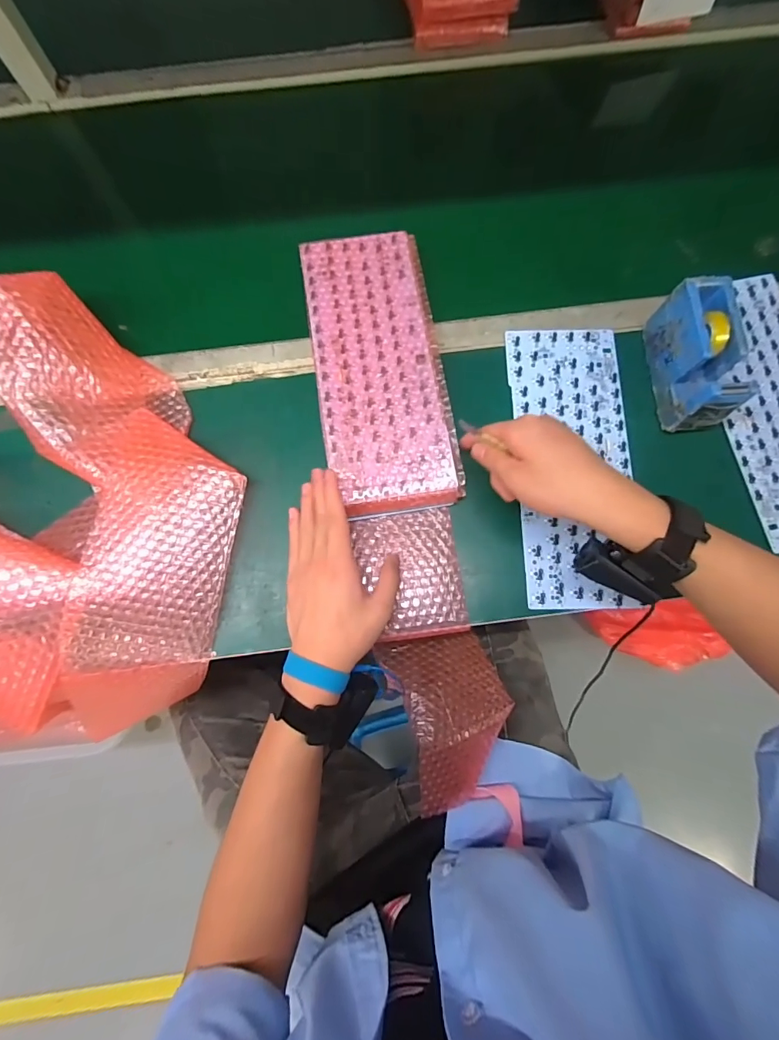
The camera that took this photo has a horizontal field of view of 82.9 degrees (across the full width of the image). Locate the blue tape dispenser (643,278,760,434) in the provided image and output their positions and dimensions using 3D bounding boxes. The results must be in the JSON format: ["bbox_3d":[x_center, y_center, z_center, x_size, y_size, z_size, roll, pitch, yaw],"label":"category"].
[{"bbox_3d":[0.315,-0.166,0.453,0.053,0.078,0.134,-5,78,0],"label":"blue tape dispenser"}]

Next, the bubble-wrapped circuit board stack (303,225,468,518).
[{"bbox_3d":[-0.012,-0.164,0.476,0.130,0.024,0.317,-10,78,-2],"label":"bubble-wrapped circuit board stack"}]

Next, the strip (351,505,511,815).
[{"bbox_3d":[0.053,0.140,0.478,0.115,0.082,0.304,-14,96,-2],"label":"strip"}]

